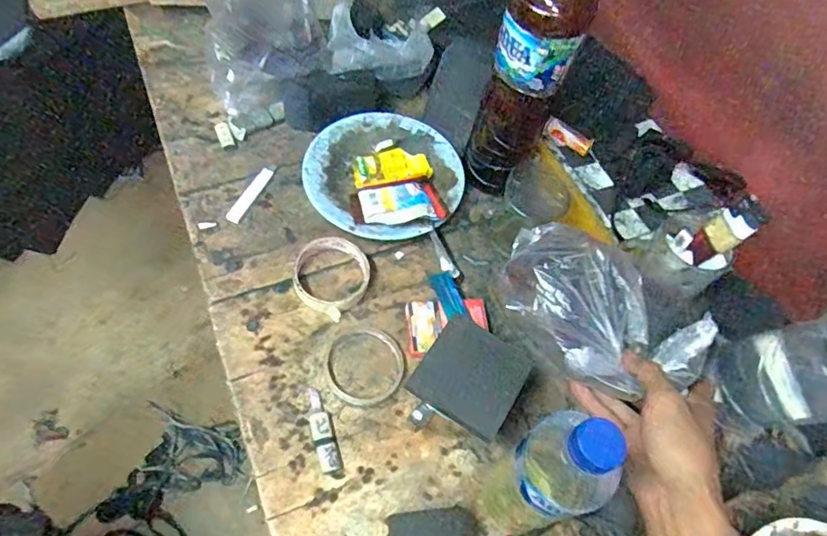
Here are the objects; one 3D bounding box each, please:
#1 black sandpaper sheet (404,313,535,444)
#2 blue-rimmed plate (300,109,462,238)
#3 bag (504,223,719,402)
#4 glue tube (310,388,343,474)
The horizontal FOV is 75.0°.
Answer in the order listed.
[{"bbox_3d":[0.053,0.102,0.506,0.091,0.007,0.095,26,49,17],"label":"black sandpaper sheet"},{"bbox_3d":[-0.038,-0.117,0.678,0.192,0.035,0.193,2,61,-4],"label":"blue-rimmed plate"},{"bbox_3d":[0.158,0.036,0.456,0.181,0.059,0.129,31,65,14],"label":"bag"},{"bbox_3d":[-0.089,0.158,0.532,0.021,0.013,0.083,-15,64,-13],"label":"glue tube"}]

